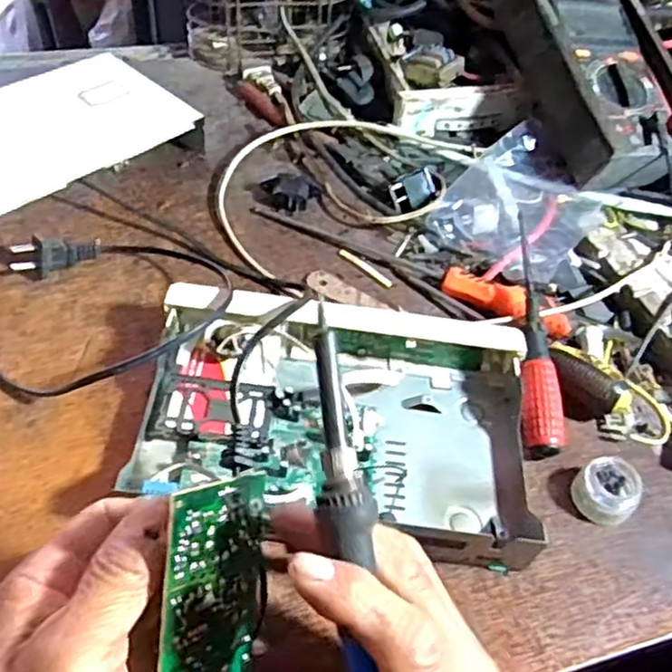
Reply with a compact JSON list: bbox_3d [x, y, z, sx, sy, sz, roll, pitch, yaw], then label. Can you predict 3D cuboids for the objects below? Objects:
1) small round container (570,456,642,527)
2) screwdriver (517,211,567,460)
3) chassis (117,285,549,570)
[{"bbox_3d":[0.157,0.089,0.402,0.033,0.025,0.032,3,49,-3],"label":"small round container"},{"bbox_3d":[0.127,-0.004,0.451,0.024,0.020,0.167,4,64,-2],"label":"screwdriver"},{"bbox_3d":[0.004,0.042,0.397,0.223,0.040,0.154,2,49,-3],"label":"chassis"}]

